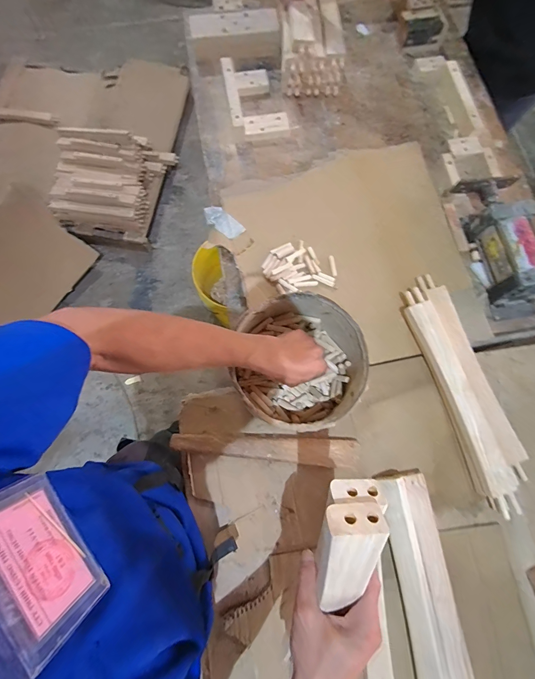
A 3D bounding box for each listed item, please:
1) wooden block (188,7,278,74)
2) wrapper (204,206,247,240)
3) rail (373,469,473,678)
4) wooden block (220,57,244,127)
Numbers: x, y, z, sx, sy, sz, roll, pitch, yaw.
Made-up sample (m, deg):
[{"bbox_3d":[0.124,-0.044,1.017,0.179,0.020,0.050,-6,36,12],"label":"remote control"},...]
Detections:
[{"bbox_3d":[-0.086,-0.803,0.888,0.233,0.084,0.111,-9,75,-3],"label":"wooden block"},{"bbox_3d":[-0.104,-0.272,0.763,0.103,0.013,0.046,39,78,9],"label":"wrapper"},{"bbox_3d":[0.273,0.435,0.575,0.093,0.041,0.380,-7,75,-2],"label":"rail"},{"bbox_3d":[-0.086,-0.621,0.829,0.029,0.022,0.213,-10,75,-3],"label":"wooden block"}]

